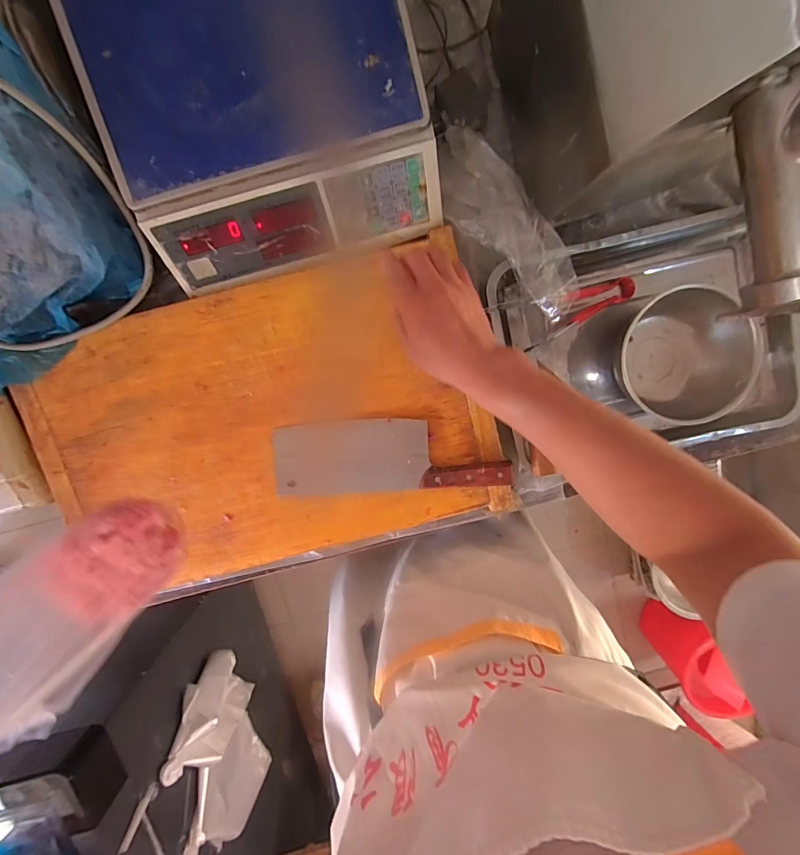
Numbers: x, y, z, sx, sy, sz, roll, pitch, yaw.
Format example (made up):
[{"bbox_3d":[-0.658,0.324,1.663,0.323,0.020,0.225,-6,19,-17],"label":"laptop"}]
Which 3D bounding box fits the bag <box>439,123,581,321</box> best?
[{"bbox_3d":[0.129,-0.242,0.473,0.080,0.051,0.234,-39,97,5],"label":"bag"}]

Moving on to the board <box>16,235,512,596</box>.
[{"bbox_3d":[-0.167,0.012,0.516,0.560,0.032,0.372,-14,98,1],"label":"board"}]

